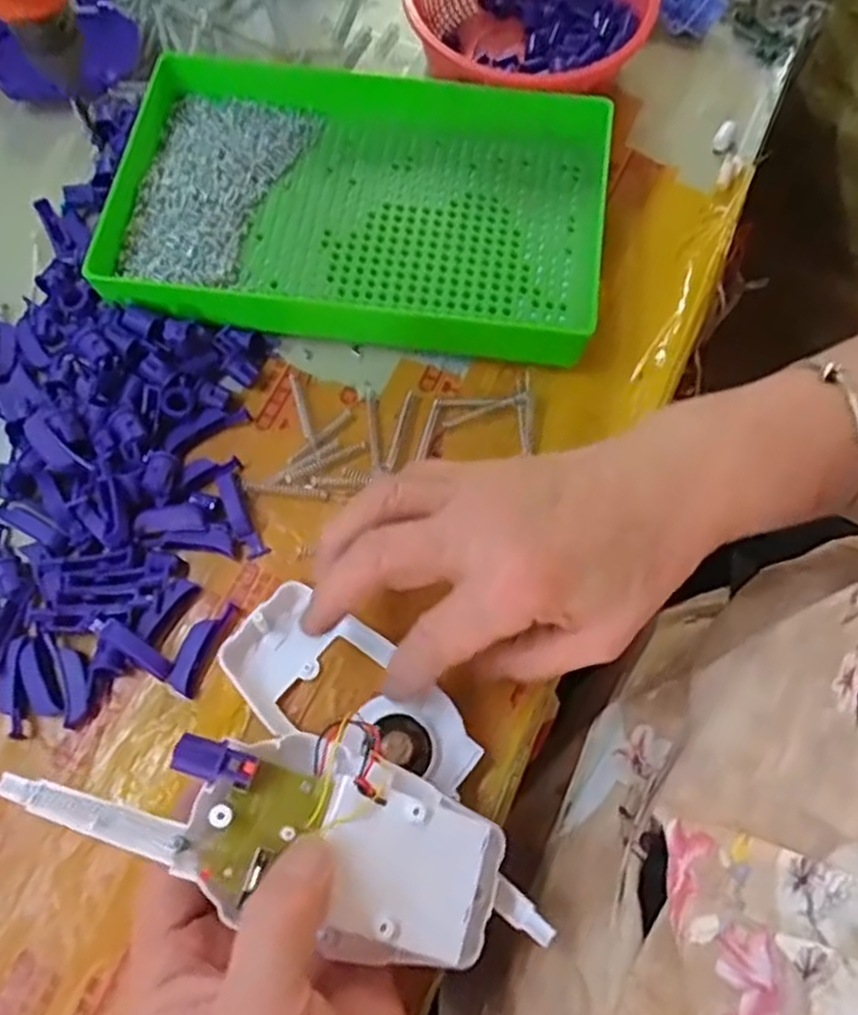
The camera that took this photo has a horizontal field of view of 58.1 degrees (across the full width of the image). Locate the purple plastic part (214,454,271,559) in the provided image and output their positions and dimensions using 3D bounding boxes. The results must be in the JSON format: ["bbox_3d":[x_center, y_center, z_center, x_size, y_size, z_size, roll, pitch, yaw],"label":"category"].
[{"bbox_3d":[-0.087,0.000,0.356,0.013,0.008,0.048,-20,71,-6],"label":"purple plastic part"}]

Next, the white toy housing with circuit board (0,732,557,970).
[{"bbox_3d":[-0.042,0.111,0.265,0.179,0.021,0.058,19,71,-9],"label":"white toy housing with circuit board"}]

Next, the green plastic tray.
[{"bbox_3d":[-0.033,-0.156,0.398,0.242,0.035,0.154,8,70,4],"label":"green plastic tray"}]

